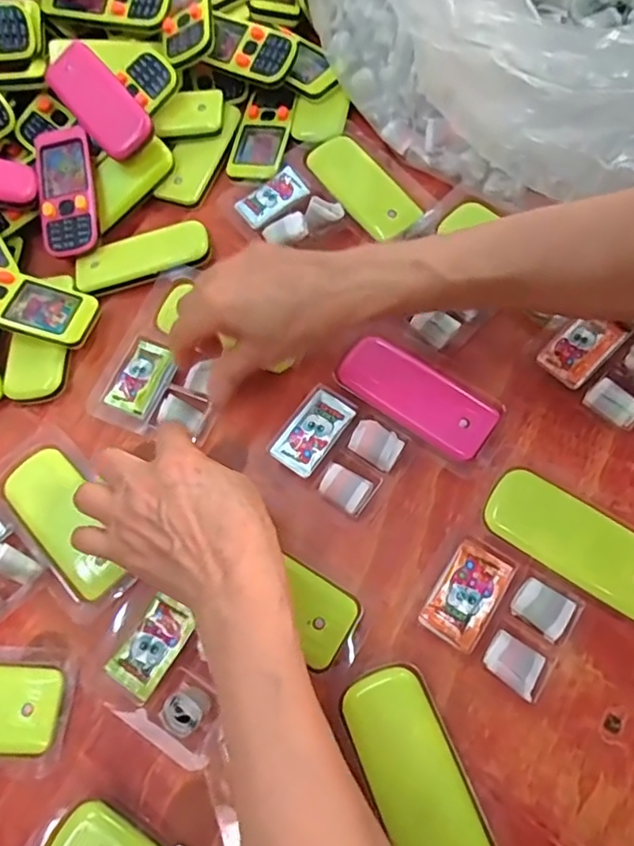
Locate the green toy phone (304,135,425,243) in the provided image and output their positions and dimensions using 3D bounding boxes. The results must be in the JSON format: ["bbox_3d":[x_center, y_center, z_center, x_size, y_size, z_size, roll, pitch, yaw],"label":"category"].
[{"bbox_3d":[0.036,-0.183,0.454,0.041,0.014,0.104,-35,70,-11],"label":"green toy phone"}]

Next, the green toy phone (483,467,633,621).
[{"bbox_3d":[0.148,0.067,0.332,0.104,0.012,0.046,33,73,15],"label":"green toy phone"}]

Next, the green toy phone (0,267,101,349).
[{"bbox_3d":[-0.215,-0.088,0.422,0.102,0.015,0.051,17,69,-8],"label":"green toy phone"}]

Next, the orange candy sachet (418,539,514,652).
[{"bbox_3d":[0.083,0.097,0.328,0.032,0.016,0.054,32,73,14],"label":"orange candy sachet"}]

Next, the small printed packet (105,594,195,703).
[{"bbox_3d":[-0.093,0.126,0.330,0.029,0.006,0.051,34,78,3],"label":"small printed packet"}]

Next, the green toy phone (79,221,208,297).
[{"bbox_3d":[-0.134,-0.128,0.446,0.103,0.011,0.039,-16,68,-4],"label":"green toy phone"}]

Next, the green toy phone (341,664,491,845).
[{"bbox_3d":[0.050,0.181,0.295,0.043,0.011,0.105,-22,68,-6],"label":"green toy phone"}]

